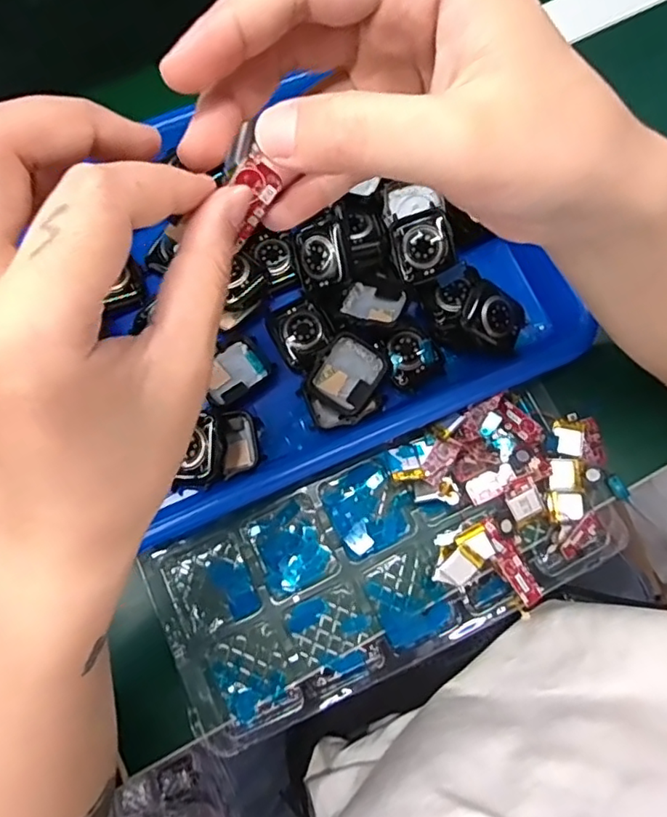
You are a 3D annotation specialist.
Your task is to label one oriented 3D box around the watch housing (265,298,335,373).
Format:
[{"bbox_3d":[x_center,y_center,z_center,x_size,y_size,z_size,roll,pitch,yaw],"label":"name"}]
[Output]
[{"bbox_3d":[-0.019,-0.047,0.345,0.034,0.006,0.042,-29,77,-7],"label":"watch housing"}]

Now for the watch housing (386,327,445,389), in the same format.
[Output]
[{"bbox_3d":[0.048,-0.031,0.343,0.033,0.013,0.032,-24,77,-6],"label":"watch housing"}]

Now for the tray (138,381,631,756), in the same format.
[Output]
[{"bbox_3d":[0.035,0.084,0.330,0.266,0.027,0.113,-23,76,-6],"label":"tray"}]

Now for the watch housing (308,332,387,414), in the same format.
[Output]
[{"bbox_3d":[0.009,-0.021,0.334,0.036,0.011,0.041,36,86,5],"label":"watch housing"}]

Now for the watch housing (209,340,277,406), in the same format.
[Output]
[{"bbox_3d":[-0.058,-0.020,0.342,0.042,0.006,0.033,-44,79,-10],"label":"watch housing"}]

